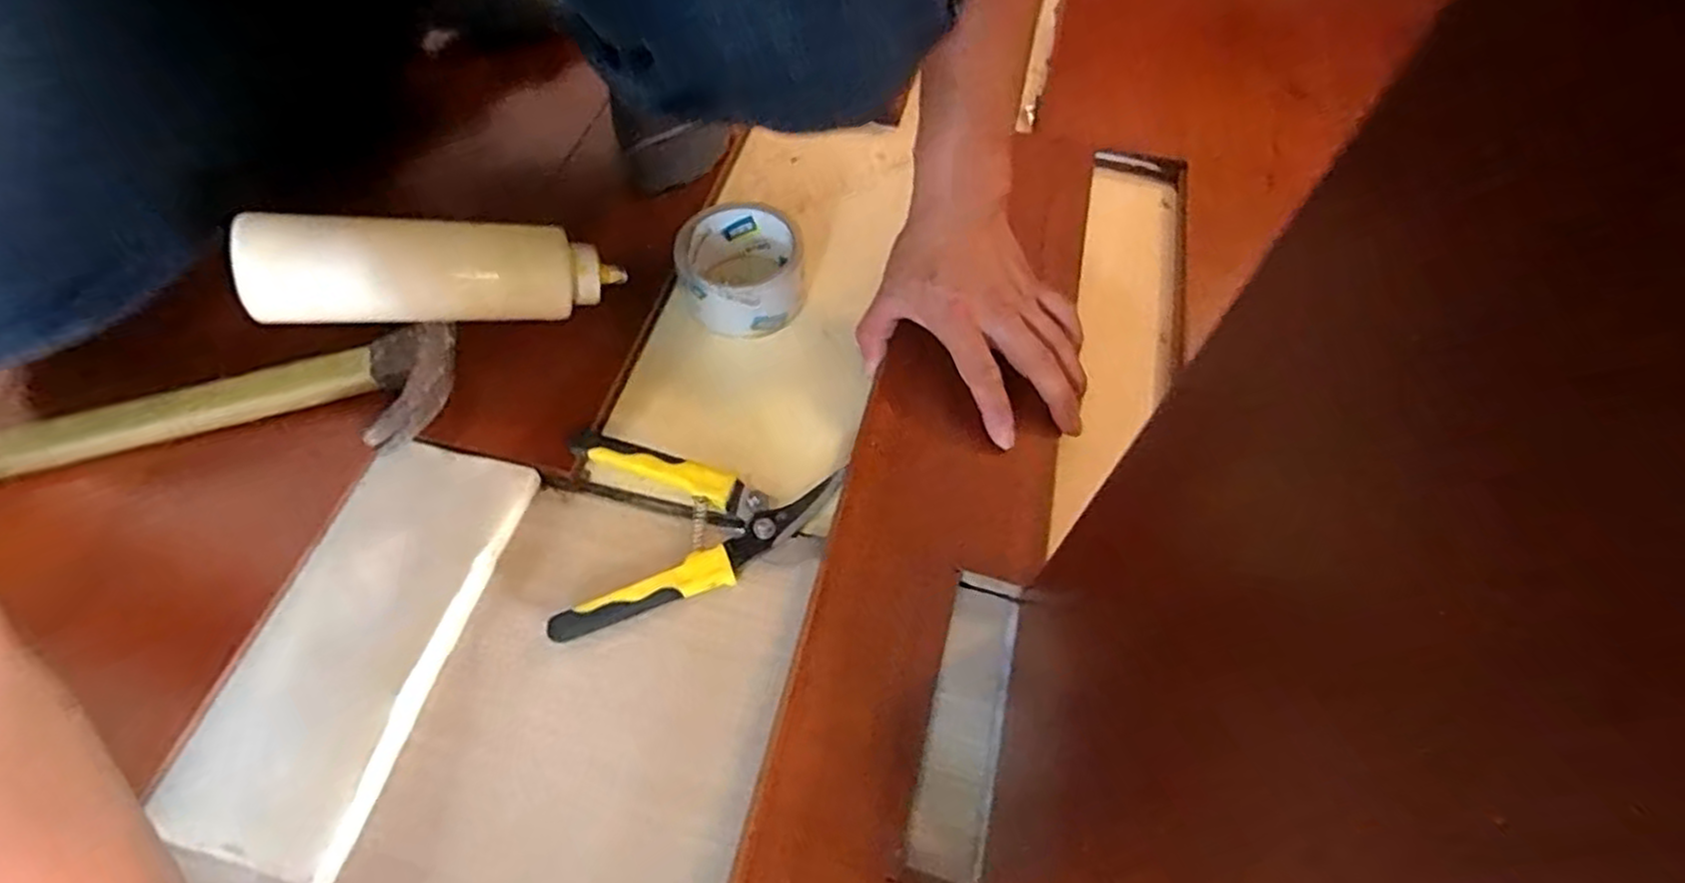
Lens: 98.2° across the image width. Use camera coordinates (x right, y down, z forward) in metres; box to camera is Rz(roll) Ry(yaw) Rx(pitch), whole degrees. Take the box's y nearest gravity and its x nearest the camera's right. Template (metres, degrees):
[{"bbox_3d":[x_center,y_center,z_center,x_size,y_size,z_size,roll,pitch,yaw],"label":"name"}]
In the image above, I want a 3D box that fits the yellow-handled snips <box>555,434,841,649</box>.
[{"bbox_3d":[-0.090,0.064,0.437,0.161,0.031,0.120,6,60,2],"label":"yellow-handled snips"}]

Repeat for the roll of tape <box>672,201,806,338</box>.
[{"bbox_3d":[-0.074,-0.125,0.538,0.089,0.057,0.090,1,60,-1],"label":"roll of tape"}]

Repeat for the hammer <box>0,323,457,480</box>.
[{"bbox_3d":[-0.376,-0.019,0.447,0.253,0.044,0.076,-10,61,-7],"label":"hammer"}]

